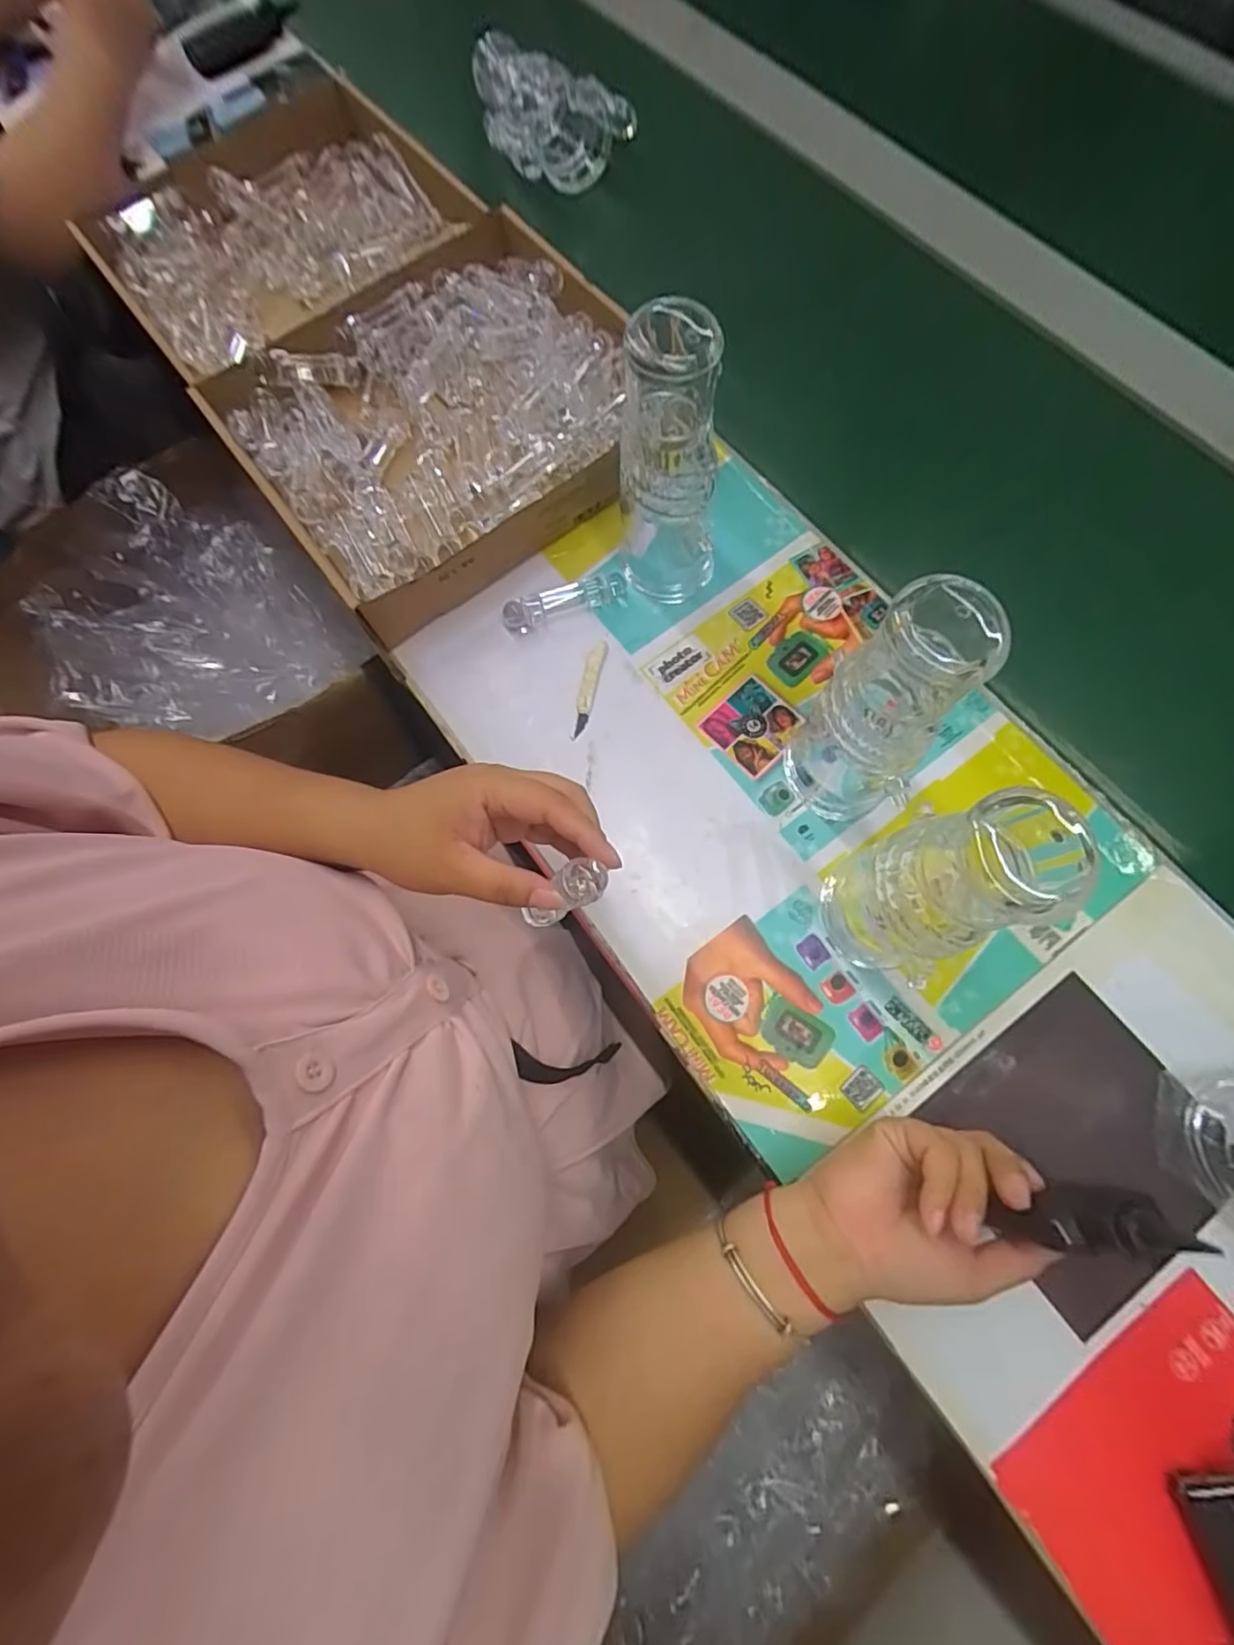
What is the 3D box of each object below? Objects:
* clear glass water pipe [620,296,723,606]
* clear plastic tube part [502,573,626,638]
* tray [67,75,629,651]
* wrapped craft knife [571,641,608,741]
[{"bbox_3d":[0.035,-0.231,0.396,0.063,0.180,0.063,0,74,3],"label":"clear glass water pipe"},{"bbox_3d":[-0.042,-0.175,0.468,0.098,0.019,0.023,-22,74,-3],"label":"clear plastic tube part"},{"bbox_3d":[-0.237,-0.450,0.534,0.304,0.064,0.589,-38,76,-7],"label":"tray"},{"bbox_3d":[-0.022,-0.102,0.454,0.013,0.005,0.080,14,76,7],"label":"wrapped craft knife"}]

